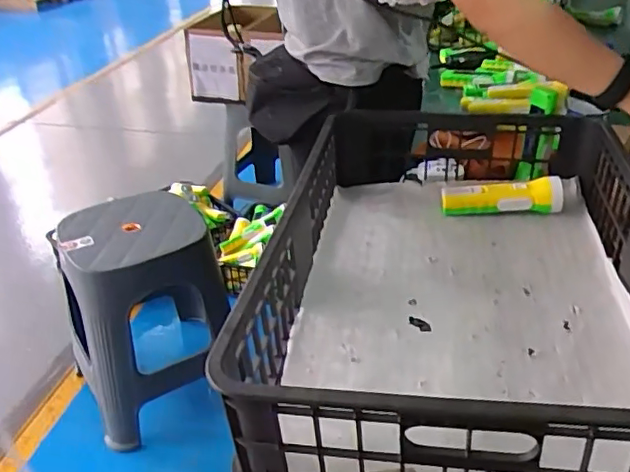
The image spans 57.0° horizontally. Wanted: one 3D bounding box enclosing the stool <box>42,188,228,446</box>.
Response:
[{"bbox_3d":[-0.439,0.181,1.502,0.348,0.459,0.417,-15,35,-20],"label":"stool"}]

